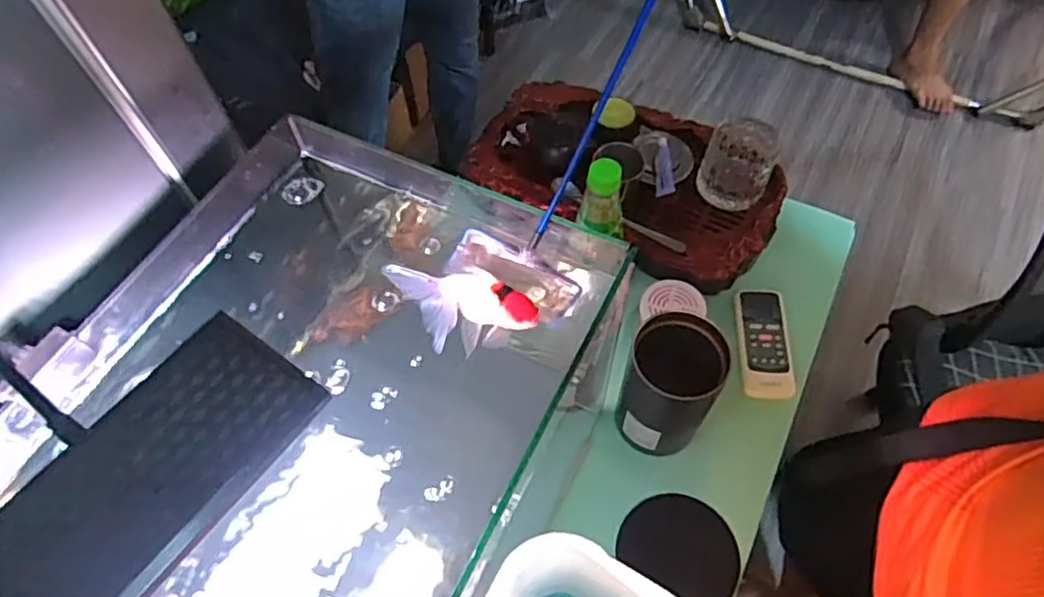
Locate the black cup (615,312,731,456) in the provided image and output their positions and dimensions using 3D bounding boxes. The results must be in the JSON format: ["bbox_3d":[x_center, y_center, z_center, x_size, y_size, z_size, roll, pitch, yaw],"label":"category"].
[{"bbox_3d":[0.140,0.089,0.623,0.079,0.154,0.088,13,60,9],"label":"black cup"}]

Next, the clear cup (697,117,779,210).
[{"bbox_3d":[0.261,-0.166,0.782,0.080,0.067,0.093,14,60,9],"label":"clear cup"}]

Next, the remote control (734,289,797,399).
[{"bbox_3d":[0.270,0.046,0.718,0.055,0.013,0.134,3,59,3],"label":"remote control"}]

